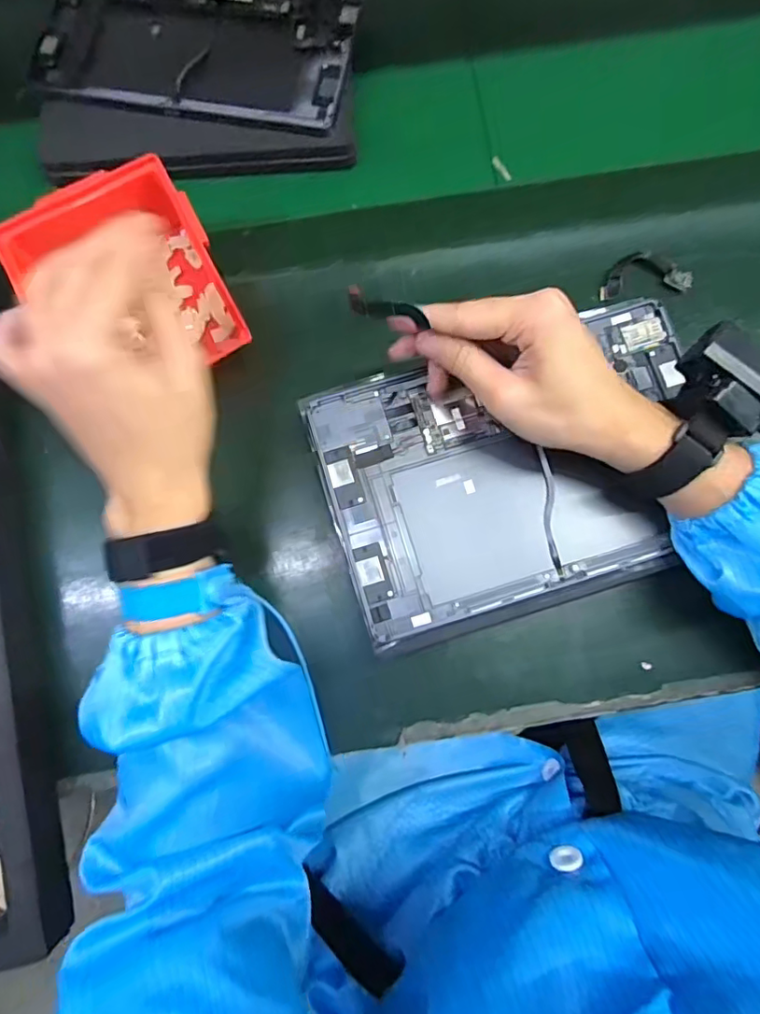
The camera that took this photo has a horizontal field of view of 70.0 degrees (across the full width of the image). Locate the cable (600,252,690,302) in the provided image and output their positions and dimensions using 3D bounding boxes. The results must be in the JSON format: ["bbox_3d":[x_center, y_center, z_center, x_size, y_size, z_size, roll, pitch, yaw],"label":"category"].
[{"bbox_3d":[0.199,-0.177,0.406,0.067,0.011,0.034,-6,78,0],"label":"cable"}]

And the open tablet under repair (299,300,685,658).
[{"bbox_3d":[0.093,-0.025,0.363,0.250,0.014,0.177,-17,78,-2],"label":"open tablet under repair"}]

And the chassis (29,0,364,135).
[{"bbox_3d":[-0.147,-0.389,0.438,0.255,0.015,0.178,12,79,4],"label":"chassis"}]

